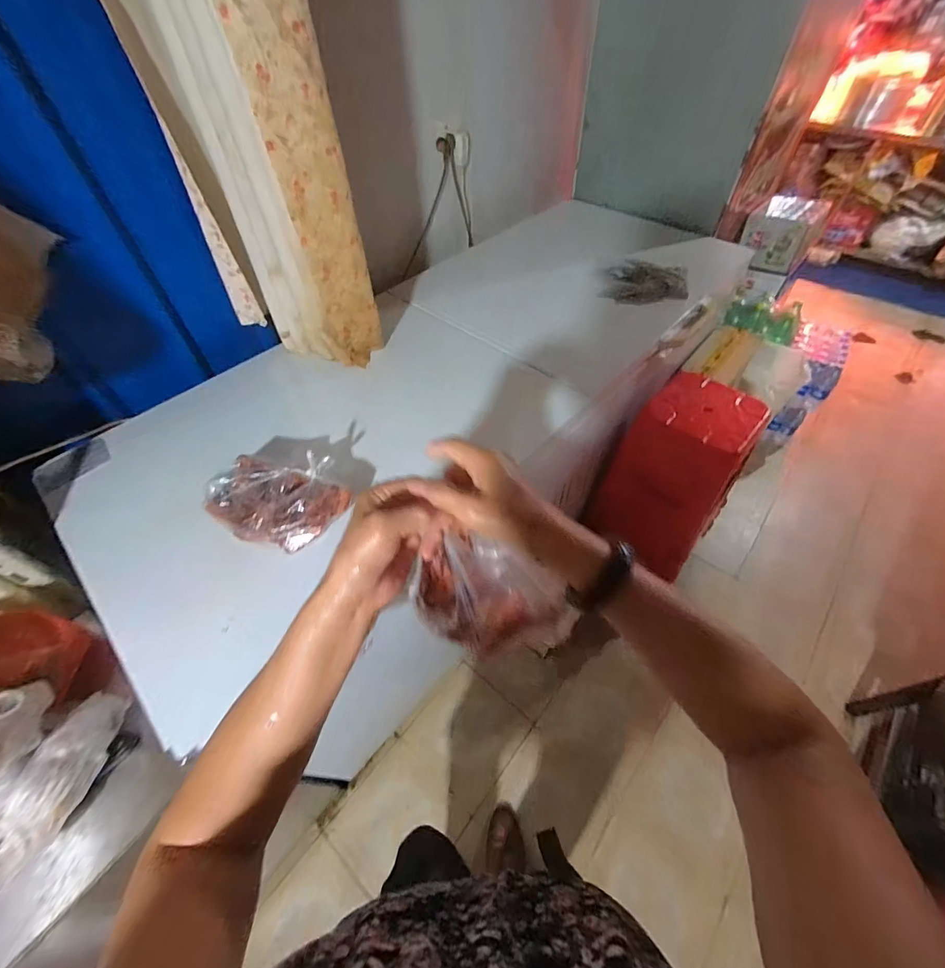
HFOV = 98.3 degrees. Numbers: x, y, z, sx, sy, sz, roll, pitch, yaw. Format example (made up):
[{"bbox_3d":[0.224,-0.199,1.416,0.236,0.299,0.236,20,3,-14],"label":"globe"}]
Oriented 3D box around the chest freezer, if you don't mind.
[{"bbox_3d":[-0.044,-0.104,1.431,1.847,1.050,0.808,-38,60,-26],"label":"chest freezer"}]

